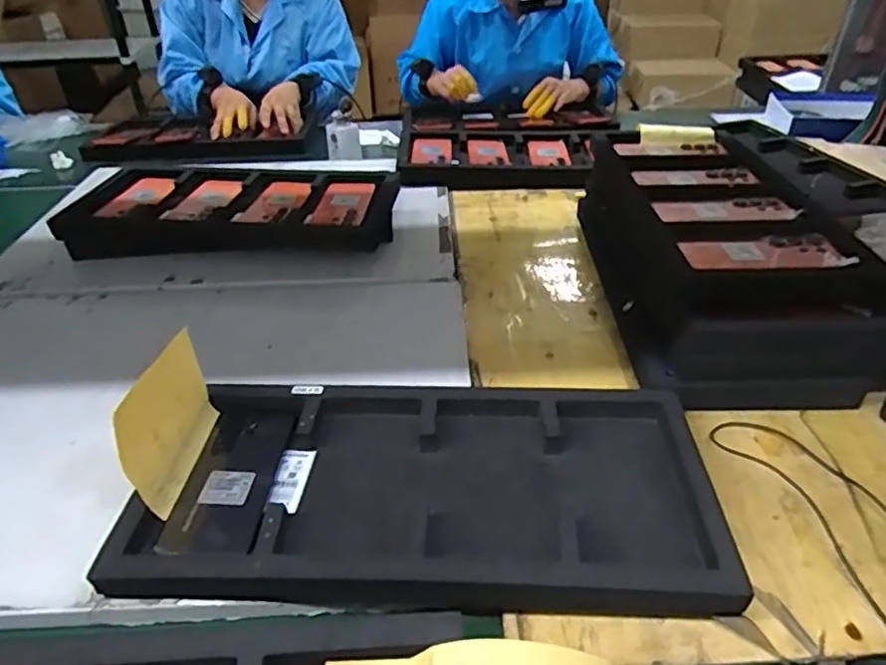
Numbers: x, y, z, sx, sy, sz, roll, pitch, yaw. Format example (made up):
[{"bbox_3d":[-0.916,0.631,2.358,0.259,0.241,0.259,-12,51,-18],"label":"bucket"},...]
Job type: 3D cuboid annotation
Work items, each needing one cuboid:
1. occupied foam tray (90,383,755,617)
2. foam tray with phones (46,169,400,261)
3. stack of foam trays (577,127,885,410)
[{"bbox_3d":[-0.009,0.137,0.546,0.474,0.053,0.230,2,37,6],"label":"occupied foam tray"},{"bbox_3d":[-0.349,-0.203,0.984,0.552,0.063,0.245,3,37,7],"label":"foam tray with phones"},{"bbox_3d":[0.347,-0.125,0.825,0.244,0.119,0.515,0,36,3],"label":"stack of foam trays"}]

